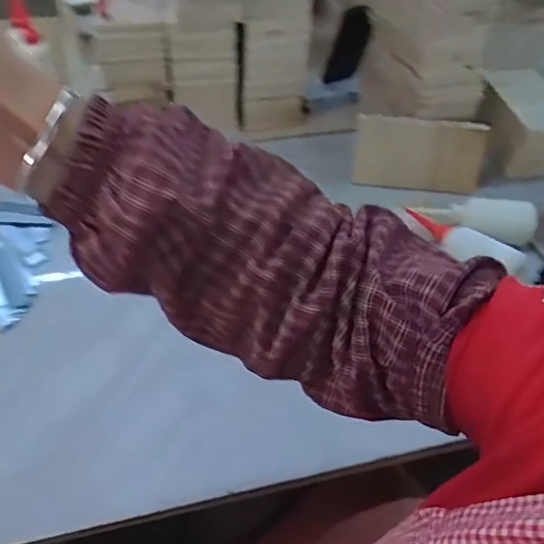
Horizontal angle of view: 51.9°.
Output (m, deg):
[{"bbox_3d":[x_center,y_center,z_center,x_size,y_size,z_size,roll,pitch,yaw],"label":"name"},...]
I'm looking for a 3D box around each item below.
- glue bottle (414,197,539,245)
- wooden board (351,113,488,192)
[{"bbox_3d":[0.296,-0.078,0.812,0.166,0.046,0.048,9,46,7],"label":"glue bottle"},{"bbox_3d":[0.240,-0.189,0.896,0.210,0.136,0.016,4,51,1],"label":"wooden board"}]

